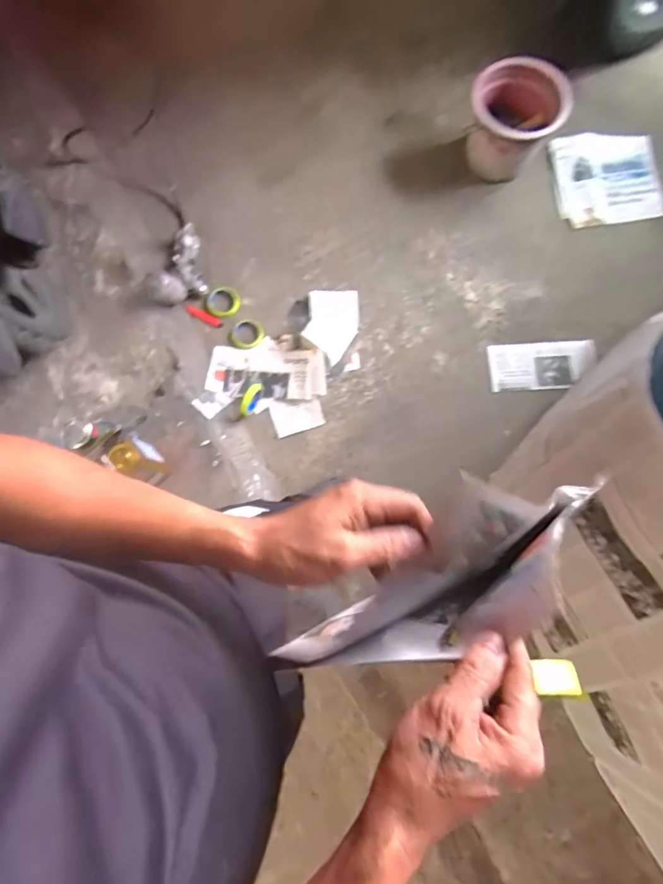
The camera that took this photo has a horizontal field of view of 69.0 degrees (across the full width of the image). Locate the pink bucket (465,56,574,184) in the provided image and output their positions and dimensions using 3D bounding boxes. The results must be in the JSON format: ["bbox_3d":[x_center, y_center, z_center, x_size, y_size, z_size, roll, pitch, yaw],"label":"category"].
[{"bbox_3d":[0.579,-1.021,1.556,0.283,0.233,0.284,0,79,2],"label":"pink bucket"}]

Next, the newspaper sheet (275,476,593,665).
[{"bbox_3d":[0.071,0.120,0.390,0.273,0.100,0.100,-38,79,22],"label":"newspaper sheet"}]

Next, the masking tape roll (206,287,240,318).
[{"bbox_3d":[-0.337,-0.434,1.506,0.107,0.036,0.089,-3,79,1],"label":"masking tape roll"}]

